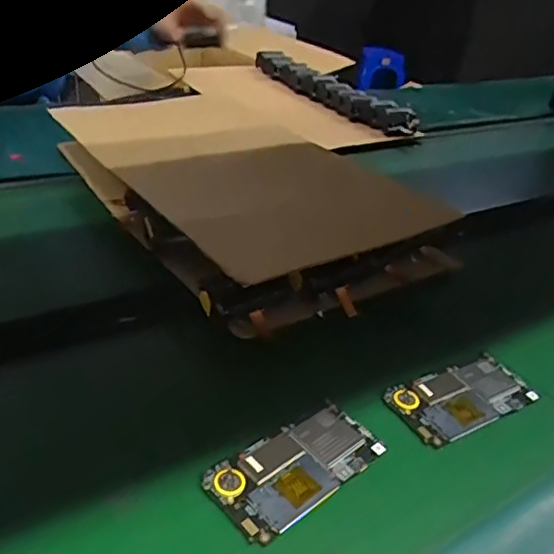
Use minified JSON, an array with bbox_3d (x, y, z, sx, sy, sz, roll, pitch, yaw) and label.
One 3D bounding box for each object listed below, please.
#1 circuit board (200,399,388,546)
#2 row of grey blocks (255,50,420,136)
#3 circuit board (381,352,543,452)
[{"bbox_3d":[0.016,0.128,0.401,0.124,0.004,0.062,-23,40,-35],"label":"circuit board"},{"bbox_3d":[0.102,-0.403,1.224,0.095,0.051,0.486,-17,37,-28],"label":"row of grey blocks"},{"bbox_3d":[0.154,0.098,0.480,0.123,0.009,0.065,-16,36,-27],"label":"circuit board"}]

